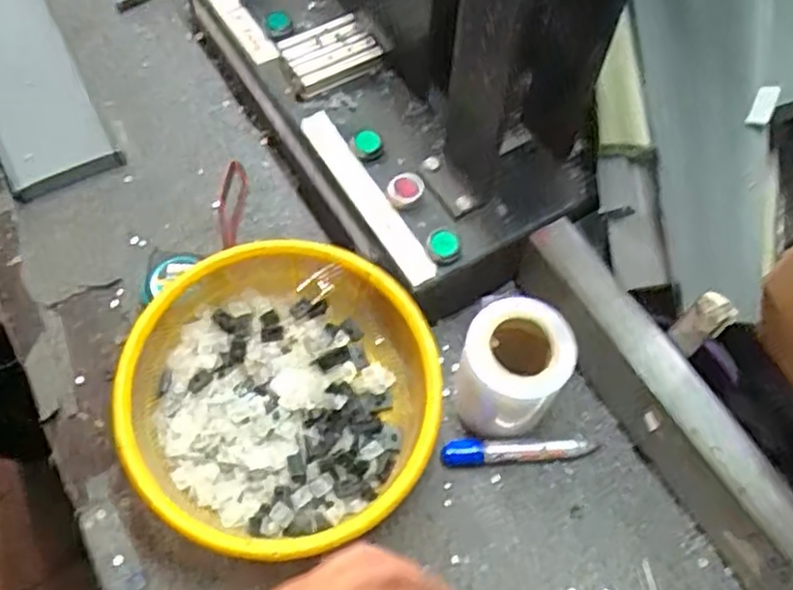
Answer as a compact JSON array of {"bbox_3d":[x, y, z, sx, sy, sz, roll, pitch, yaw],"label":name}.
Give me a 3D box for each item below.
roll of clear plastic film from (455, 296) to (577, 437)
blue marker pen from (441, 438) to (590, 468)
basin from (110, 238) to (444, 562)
[{"bbox_3d":[0.090,0.060,0.566,0.075,0.102,0.076,1,61,-3],"label":"roll of clear plastic film"},{"bbox_3d":[0.096,0.125,0.586,0.118,0.014,0.019,-1,61,-4],"label":"blue marker pen"},{"bbox_3d":[-0.087,0.073,0.549,0.223,0.076,0.231,1,61,-3],"label":"basin"}]

